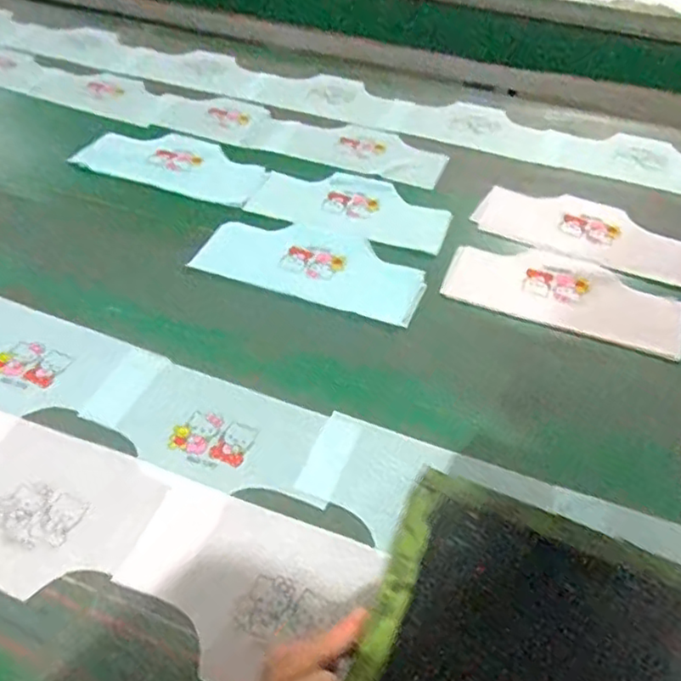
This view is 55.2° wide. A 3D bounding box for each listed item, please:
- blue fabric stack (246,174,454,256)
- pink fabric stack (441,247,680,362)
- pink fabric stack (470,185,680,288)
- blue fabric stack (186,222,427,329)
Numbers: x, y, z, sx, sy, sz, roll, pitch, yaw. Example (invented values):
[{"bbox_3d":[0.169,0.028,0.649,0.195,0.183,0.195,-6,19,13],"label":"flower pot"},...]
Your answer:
[{"bbox_3d":[0.013,-0.203,0.962,0.293,0.013,0.136,15,49,13],"label":"blue fabric stack"},{"bbox_3d":[0.288,-0.065,0.841,0.290,0.005,0.137,17,49,14],"label":"pink fabric stack"},{"bbox_3d":[0.345,-0.160,0.928,0.289,0.015,0.129,20,50,17],"label":"pink fabric stack"},{"bbox_3d":[-0.038,-0.107,0.872,0.301,0.006,0.150,14,49,12],"label":"blue fabric stack"}]

